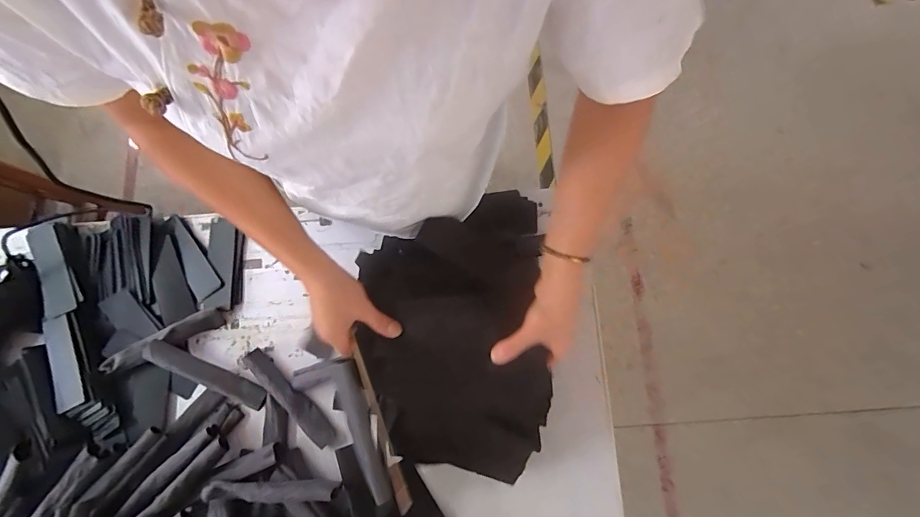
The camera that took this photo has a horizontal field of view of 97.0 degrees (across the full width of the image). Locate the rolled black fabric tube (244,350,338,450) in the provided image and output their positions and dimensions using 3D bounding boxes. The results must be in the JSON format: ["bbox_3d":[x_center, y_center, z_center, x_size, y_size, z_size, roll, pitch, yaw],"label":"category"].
[{"bbox_3d":[-0.264,0.215,0.628,0.034,0.027,0.183,-45,81,-6],"label":"rolled black fabric tube"}]

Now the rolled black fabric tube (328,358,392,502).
[{"bbox_3d":[-0.121,0.217,0.508,0.034,0.022,0.185,-16,93,-4],"label":"rolled black fabric tube"}]

